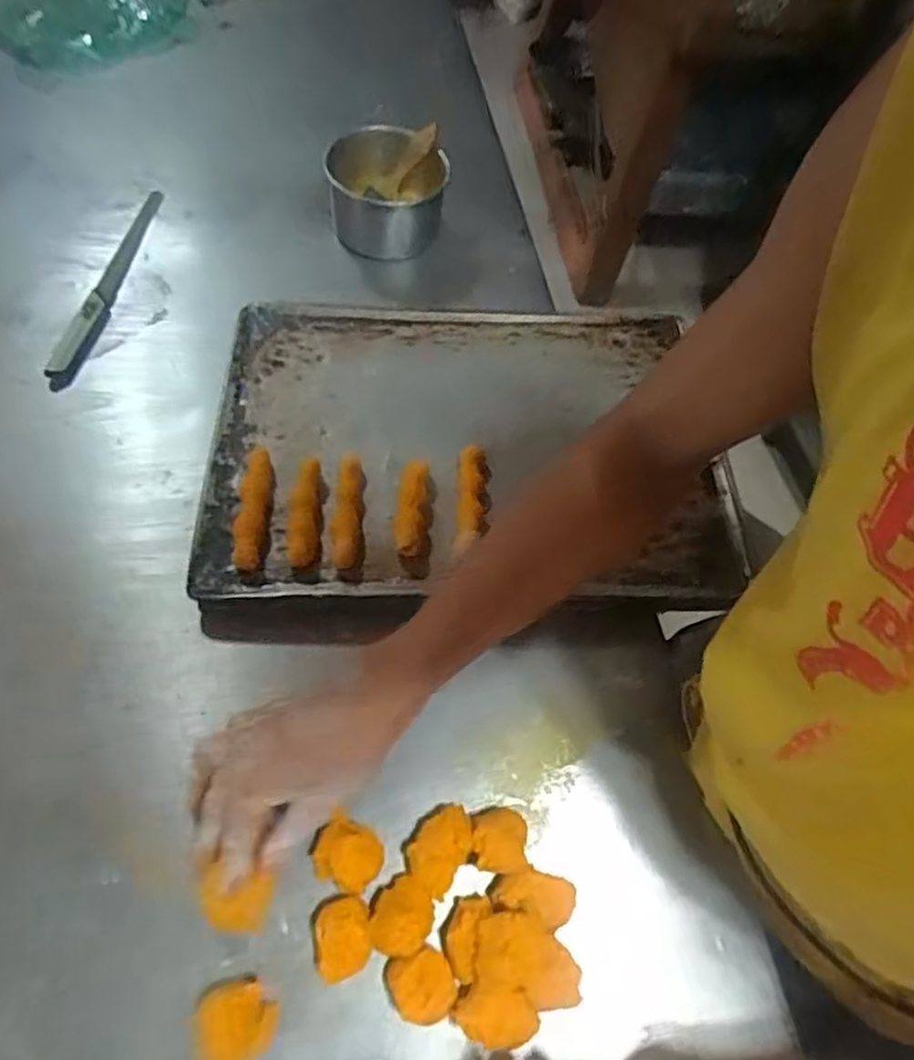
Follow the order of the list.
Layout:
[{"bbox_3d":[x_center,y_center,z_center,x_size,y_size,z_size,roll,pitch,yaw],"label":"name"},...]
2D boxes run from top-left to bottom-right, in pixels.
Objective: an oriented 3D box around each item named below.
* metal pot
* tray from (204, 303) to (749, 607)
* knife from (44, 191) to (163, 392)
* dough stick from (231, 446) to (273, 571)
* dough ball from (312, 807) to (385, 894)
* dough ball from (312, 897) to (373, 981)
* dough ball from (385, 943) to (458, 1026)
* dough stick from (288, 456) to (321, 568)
[{"bbox_3d":[-0.078,-0.378,0.799,0.120,0.106,0.120,5,57,-2],"label":"metal pot"},{"bbox_3d":[0.003,-0.081,0.648,0.451,0.041,0.336,2,57,-4],"label":"tray"},{"bbox_3d":[-0.371,-0.276,0.746,0.033,0.021,0.318,5,57,-2],"label":"knife"},{"bbox_3d":[-0.166,-0.026,0.573,0.027,0.021,0.118,4,57,-3],"label":"dough stick"},{"bbox_3d":[-0.070,0.212,0.453,0.042,0.032,0.038,28,59,13],"label":"dough ball"},{"bbox_3d":[-0.070,0.251,0.431,0.032,0.030,0.044,-9,59,-11],"label":"dough ball"},{"bbox_3d":[-0.021,0.276,0.423,0.038,0.033,0.038,2,57,-4],"label":"dough ball"},{"bbox_3d":[-0.125,-0.018,0.573,0.023,0.018,0.099,-2,57,-7],"label":"dough stick"}]

